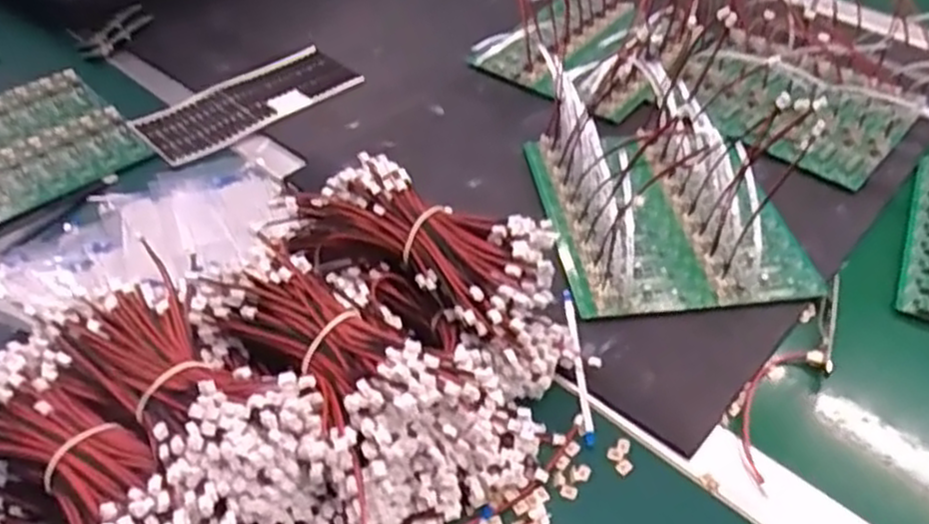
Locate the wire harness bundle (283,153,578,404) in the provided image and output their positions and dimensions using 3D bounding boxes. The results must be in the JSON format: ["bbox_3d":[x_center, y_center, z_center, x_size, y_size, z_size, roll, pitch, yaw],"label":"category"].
[{"bbox_3d":[-0.020,0.001,0.468,0.188,0.070,0.088,22,52,20],"label":"wire harness bundle"}]

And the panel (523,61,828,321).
[{"bbox_3d":[0.144,-0.071,0.578,0.175,0.078,0.242,-10,43,-6],"label":"panel"}]

